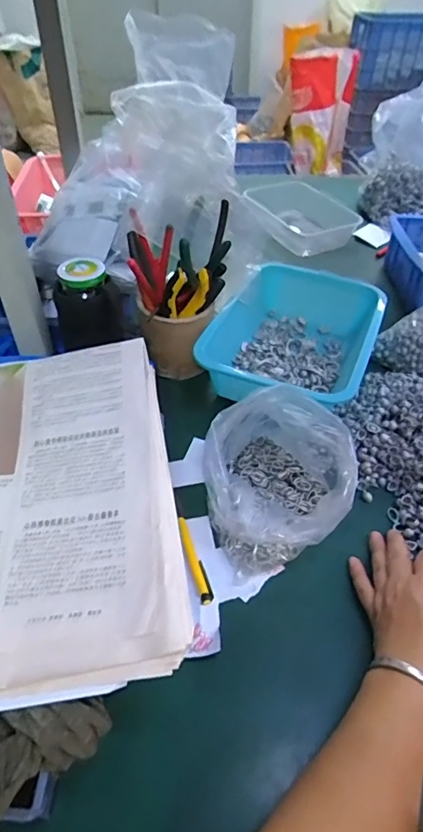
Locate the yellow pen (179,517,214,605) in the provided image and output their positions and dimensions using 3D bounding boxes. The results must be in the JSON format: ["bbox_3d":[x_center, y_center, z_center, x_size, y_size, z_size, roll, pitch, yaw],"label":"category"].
[{"bbox_3d":[-0.016,0.134,0.454,0.013,0.008,0.087,-14,47,-14],"label":"yellow pen"}]

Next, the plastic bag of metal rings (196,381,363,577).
[{"bbox_3d":[0.062,0.052,0.459,0.132,0.091,0.146,-9,45,-10],"label":"plastic bag of metal rings"}]

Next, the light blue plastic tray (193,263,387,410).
[{"bbox_3d":[0.105,-0.100,0.638,0.182,0.073,0.262,20,48,18],"label":"light blue plastic tray"}]

